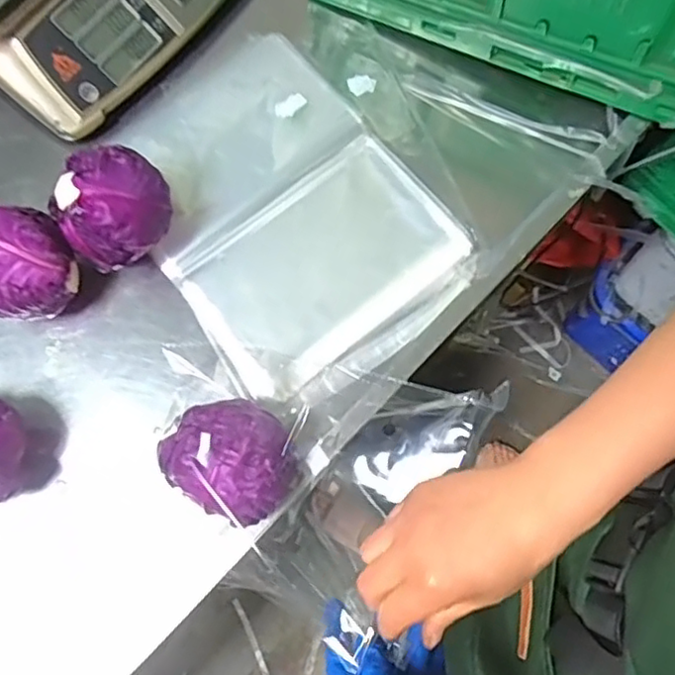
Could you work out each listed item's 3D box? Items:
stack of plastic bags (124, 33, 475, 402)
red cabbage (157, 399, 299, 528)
[{"bbox_3d":[-0.059,-0.133,0.650,0.261,0.027,0.357,-37,79,-8],"label":"stack of plastic bags"},{"bbox_3d":[-0.090,0.106,0.547,0.107,0.095,0.094,38,79,9],"label":"red cabbage"}]

